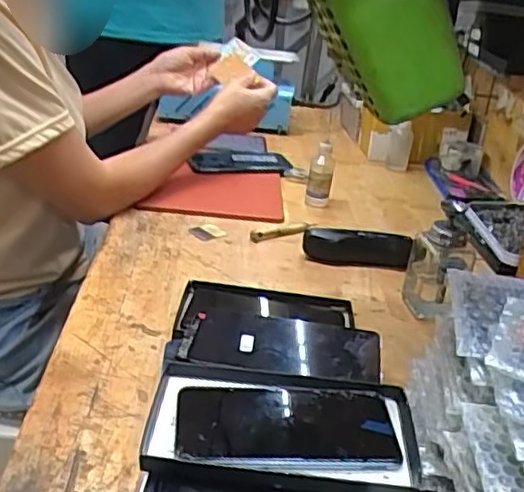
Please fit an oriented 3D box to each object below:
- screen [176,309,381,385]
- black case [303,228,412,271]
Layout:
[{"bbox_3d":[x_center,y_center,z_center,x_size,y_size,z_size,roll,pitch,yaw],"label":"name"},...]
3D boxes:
[{"bbox_3d":[0.018,0.084,0.570,0.167,0.010,0.080,8,30,7],"label":"screen"},{"bbox_3d":[0.116,0.001,0.795,0.126,0.042,0.025,9,26,5],"label":"black case"}]

